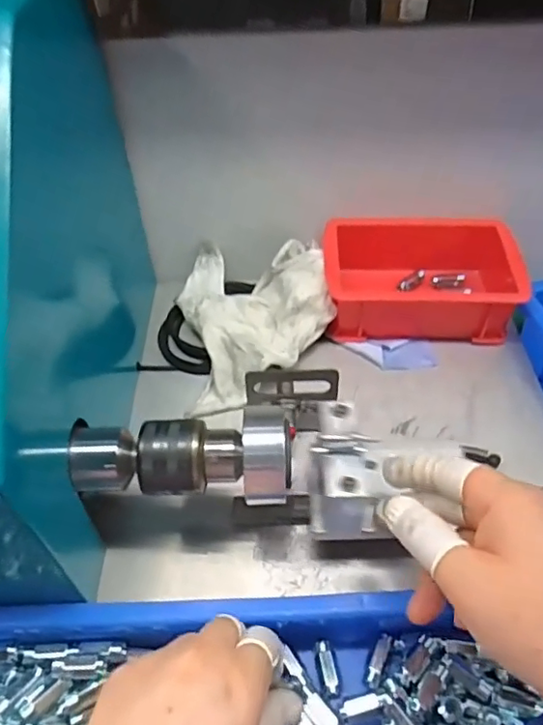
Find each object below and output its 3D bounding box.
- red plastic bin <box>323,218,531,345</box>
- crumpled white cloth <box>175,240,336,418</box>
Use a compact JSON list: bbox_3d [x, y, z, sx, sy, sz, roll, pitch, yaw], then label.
[{"bbox_3d":[0.119,-0.067,0.472,0.151,0.062,0.096,1,48,3],"label":"red plastic bin"},{"bbox_3d":[-0.013,-0.044,0.460,0.114,0.053,0.150,-8,48,-5],"label":"crumpled white cloth"}]

